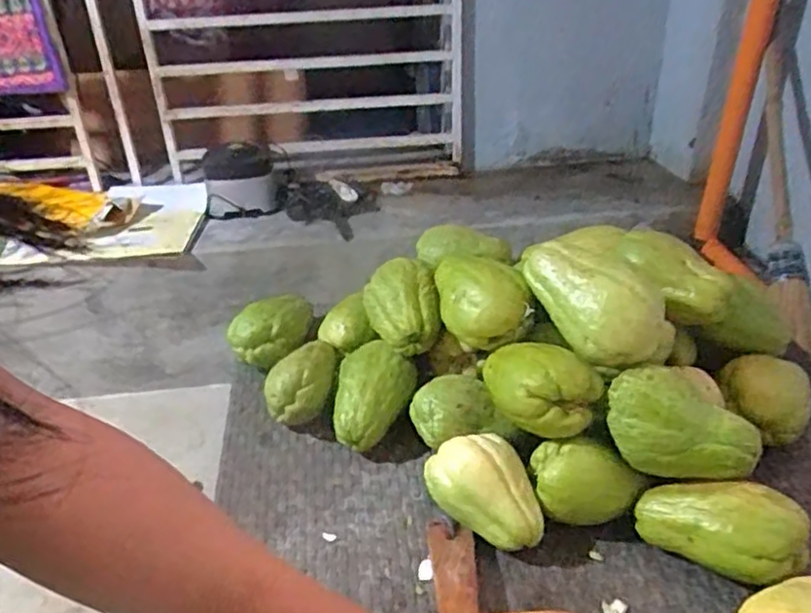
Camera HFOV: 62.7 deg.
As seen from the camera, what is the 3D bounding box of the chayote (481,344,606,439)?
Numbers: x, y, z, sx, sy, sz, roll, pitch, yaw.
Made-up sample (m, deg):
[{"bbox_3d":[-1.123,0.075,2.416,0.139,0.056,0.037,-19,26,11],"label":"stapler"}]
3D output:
[{"bbox_3d":[0.124,0.076,0.650,0.125,0.061,0.073,16,37,28],"label":"chayote"}]

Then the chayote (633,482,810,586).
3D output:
[{"bbox_3d":[0.281,0.200,0.600,0.136,0.078,0.072,18,38,33],"label":"chayote"}]

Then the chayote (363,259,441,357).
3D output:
[{"bbox_3d":[-0.006,-0.003,0.772,0.084,0.064,0.108,-5,32,-3],"label":"chayote"}]

